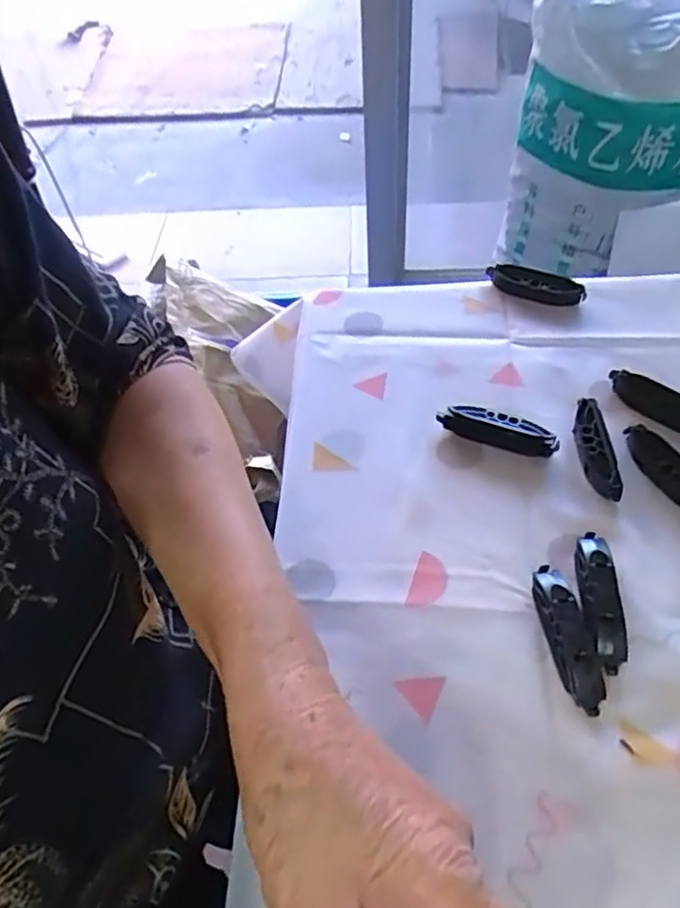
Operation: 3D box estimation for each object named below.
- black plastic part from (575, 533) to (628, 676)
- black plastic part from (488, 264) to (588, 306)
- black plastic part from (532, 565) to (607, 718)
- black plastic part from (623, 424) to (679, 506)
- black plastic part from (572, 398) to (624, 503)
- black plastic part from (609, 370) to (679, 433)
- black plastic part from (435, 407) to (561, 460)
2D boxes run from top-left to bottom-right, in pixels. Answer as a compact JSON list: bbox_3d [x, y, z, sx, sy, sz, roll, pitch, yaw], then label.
[{"bbox_3d":[0.151,0.081,0.373,0.022,0.018,0.082,0,52,6],"label":"black plastic part"},{"bbox_3d":[0.165,-0.143,0.545,0.079,0.023,0.018,17,56,18],"label":"black plastic part"},{"bbox_3d":[0.125,0.098,0.357,0.021,0.018,0.080,-10,52,-2],"label":"black plastic part"},{"bbox_3d":[0.217,0.013,0.425,0.021,0.017,0.081,-27,55,-15],"label":"black plastic part"},{"bbox_3d":[0.172,-0.005,0.438,0.021,0.013,0.077,-5,52,2],"label":"black plastic part"},{"bbox_3d":[0.229,-0.036,0.458,0.081,0.014,0.020,36,64,28],"label":"black plastic part"},{"bbox_3d":[0.109,-0.017,0.452,0.082,0.013,0.020,18,56,18],"label":"black plastic part"}]

